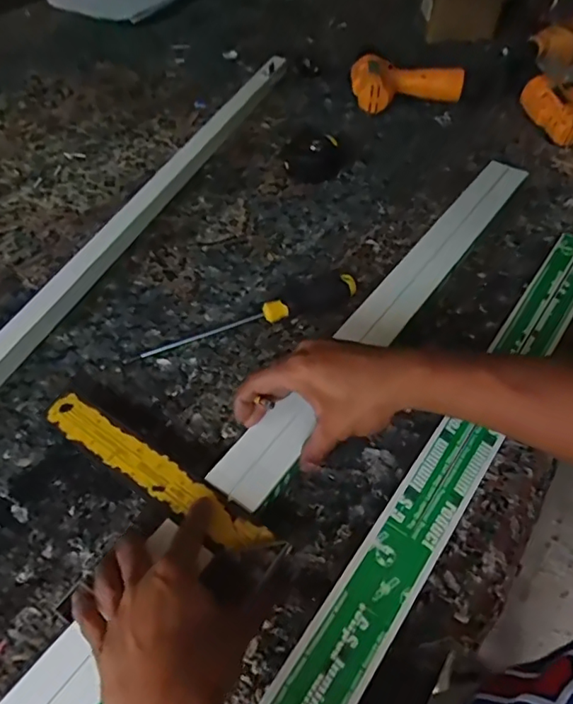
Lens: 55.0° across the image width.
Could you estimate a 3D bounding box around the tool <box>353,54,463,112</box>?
[{"bbox_3d":[0.182,-0.424,0.859,0.160,0.055,0.106,-6,52,-6],"label":"tool"}]

